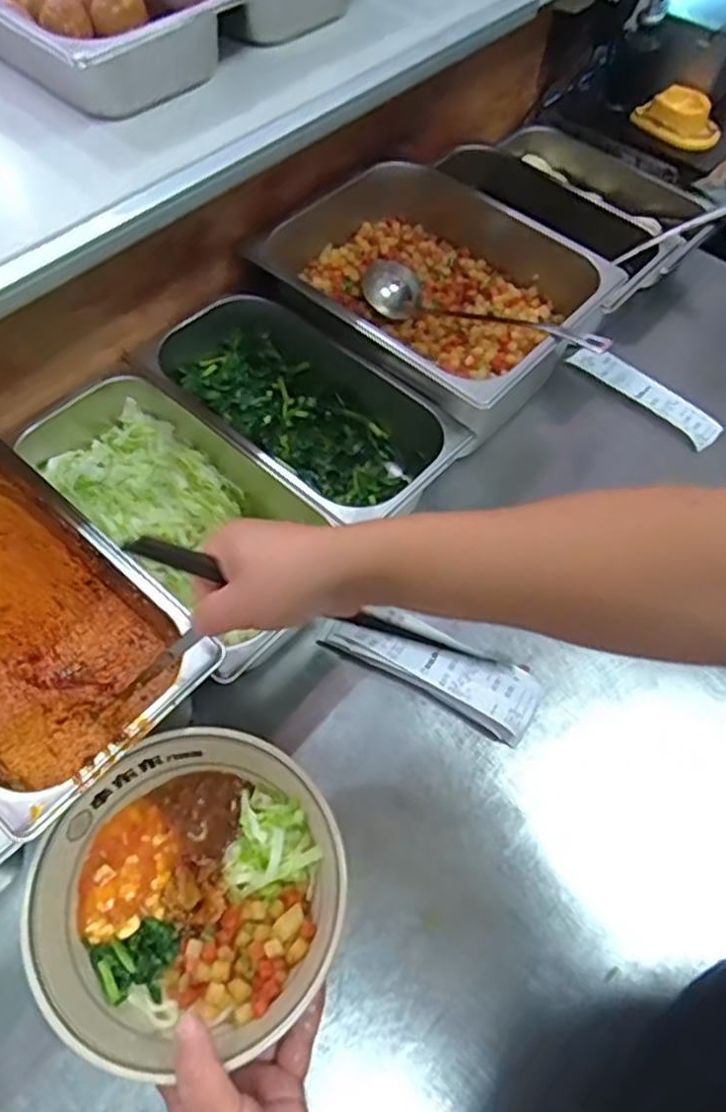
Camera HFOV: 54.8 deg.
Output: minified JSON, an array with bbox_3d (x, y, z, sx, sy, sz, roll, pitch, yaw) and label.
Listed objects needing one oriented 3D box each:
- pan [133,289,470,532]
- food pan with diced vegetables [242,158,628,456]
[{"bbox_3d":[-0.075,-0.141,0.731,0.326,0.096,0.161,38,64,17],"label":"pan"},{"bbox_3d":[0.072,-0.279,0.793,0.323,0.142,0.267,36,63,16],"label":"food pan with diced vegetables"}]

